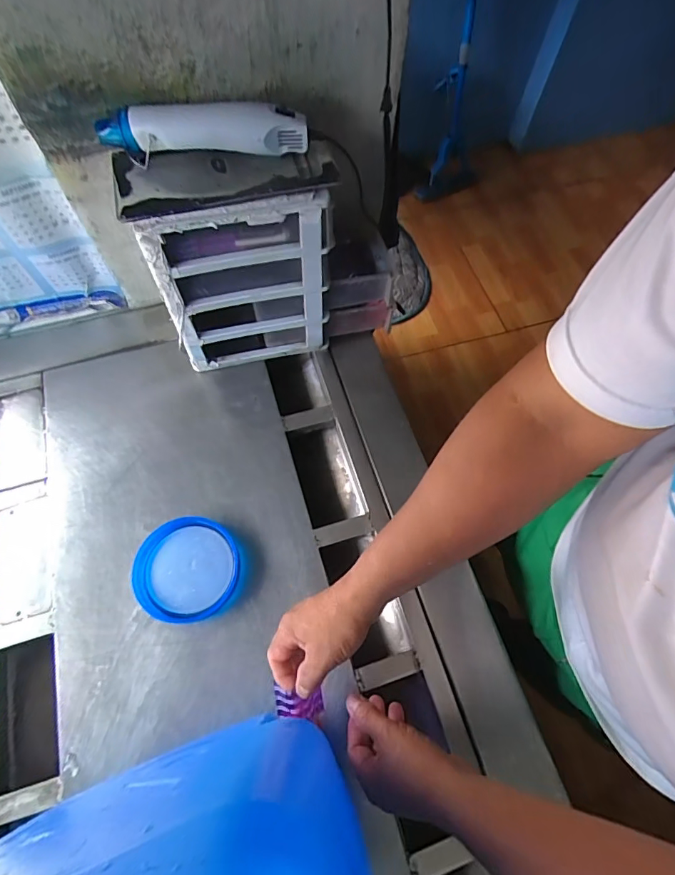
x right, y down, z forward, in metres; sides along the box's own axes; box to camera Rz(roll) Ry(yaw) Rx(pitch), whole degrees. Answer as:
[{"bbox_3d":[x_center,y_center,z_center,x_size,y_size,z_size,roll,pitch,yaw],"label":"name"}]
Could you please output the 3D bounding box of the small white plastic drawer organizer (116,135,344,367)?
[{"bbox_3d":[-0.123,-0.222,0.597,0.238,0.258,0.118,-10,66,-6],"label":"small white plastic drawer organizer"}]

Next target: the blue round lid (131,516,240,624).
[{"bbox_3d":[-0.189,0.164,0.556,0.123,0.019,0.121,1,66,-1],"label":"blue round lid"}]

